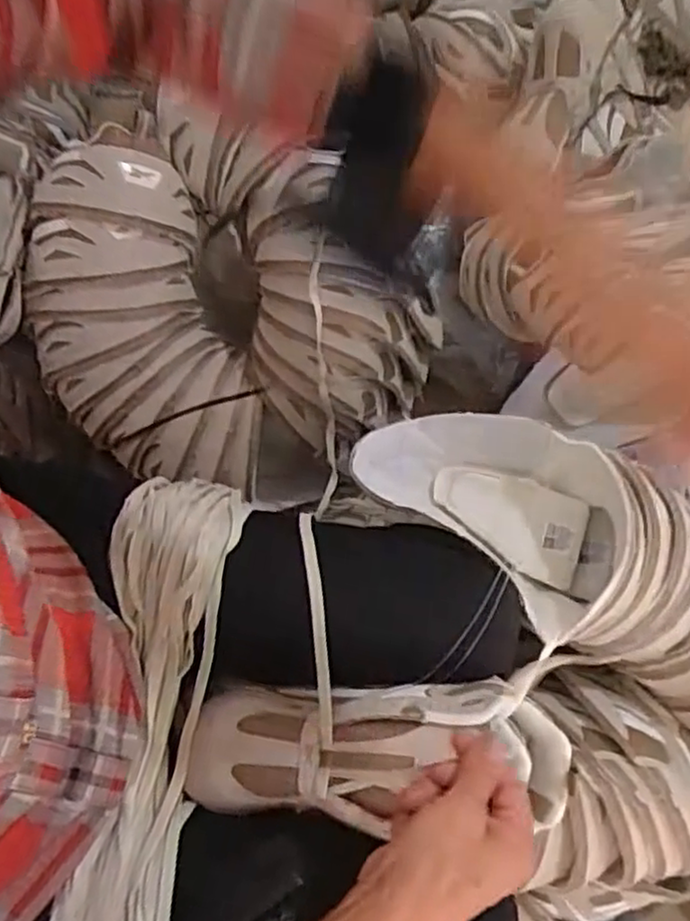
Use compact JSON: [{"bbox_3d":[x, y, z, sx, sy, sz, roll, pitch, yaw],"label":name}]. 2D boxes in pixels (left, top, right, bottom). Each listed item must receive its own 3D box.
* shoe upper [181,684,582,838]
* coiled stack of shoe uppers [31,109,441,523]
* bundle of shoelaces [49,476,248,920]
[{"bbox_3d":[0.025,0.195,0.471,0.249,0.053,0.084,0,71,-6],"label":"shoe upper"},{"bbox_3d":[-0.117,-0.124,0.698,0.324,0.221,0.298,35,74,10],"label":"coiled stack of shoe uppers"},{"bbox_3d":[-0.125,0.165,0.458,0.081,0.051,0.325,4,71,0],"label":"bundle of shoelaces"}]

